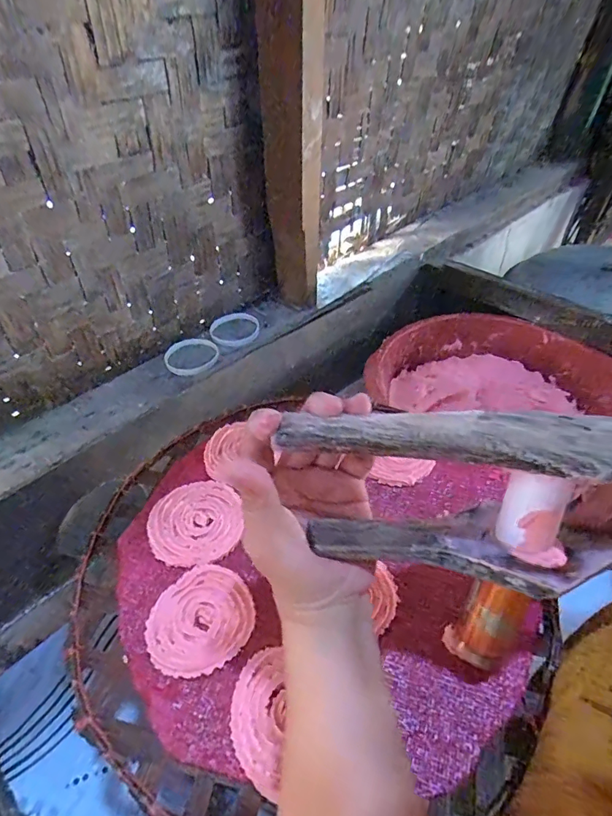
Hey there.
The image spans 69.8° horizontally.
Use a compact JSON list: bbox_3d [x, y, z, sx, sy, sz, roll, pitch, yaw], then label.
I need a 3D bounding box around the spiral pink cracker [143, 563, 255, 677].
[{"bbox_3d":[-0.082,0.162,0.337,0.078,0.005,0.075,0,46,0],"label":"spiral pink cracker"}]

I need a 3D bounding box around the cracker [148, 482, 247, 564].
[{"bbox_3d":[-0.100,0.102,0.399,0.082,0.007,0.080,3,46,4],"label":"cracker"}]

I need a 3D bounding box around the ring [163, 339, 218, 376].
[{"bbox_3d":[-0.193,-0.090,0.744,0.093,0.008,0.093,0,46,0],"label":"ring"}]

